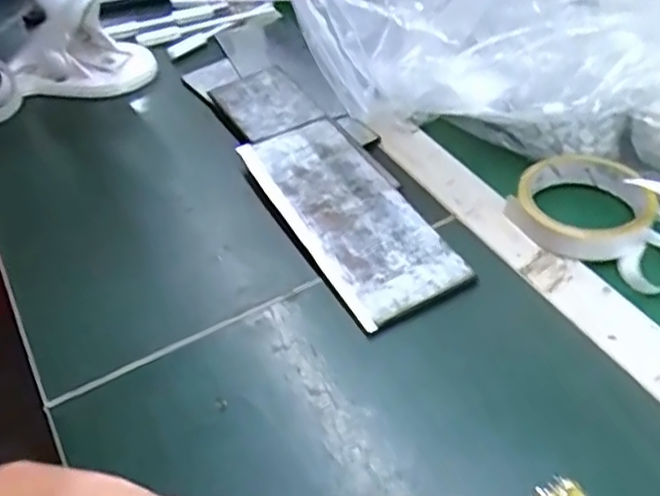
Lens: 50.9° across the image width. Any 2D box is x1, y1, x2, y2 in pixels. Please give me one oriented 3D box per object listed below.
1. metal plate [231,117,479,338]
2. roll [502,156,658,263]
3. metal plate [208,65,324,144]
[{"bbox_3d":[0.013,-0.027,0.504,0.087,0.009,0.201,-23,53,-17],"label":"metal plate"},{"bbox_3d":[0.179,-0.031,0.485,0.090,0.026,0.092,24,51,28],"label":"roll"},{"bbox_3d":[-0.057,-0.127,0.608,0.070,0.007,0.103,-22,49,-21],"label":"metal plate"}]

